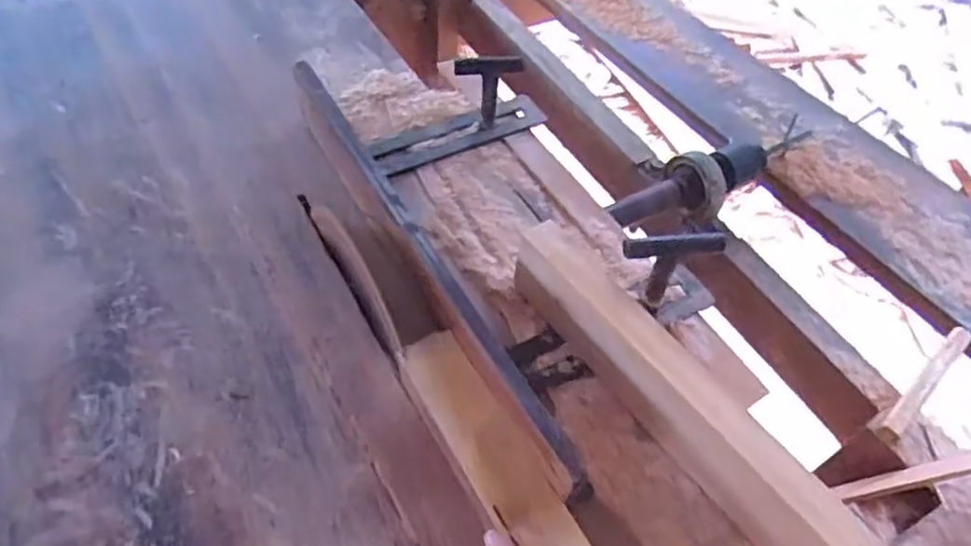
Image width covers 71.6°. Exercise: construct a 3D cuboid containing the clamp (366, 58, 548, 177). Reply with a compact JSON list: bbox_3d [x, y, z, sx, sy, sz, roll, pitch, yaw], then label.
[{"bbox_3d":[-0.038,-0.209,0.864,0.242,0.109,0.083,-27,61,-20],"label":"clamp"}]

